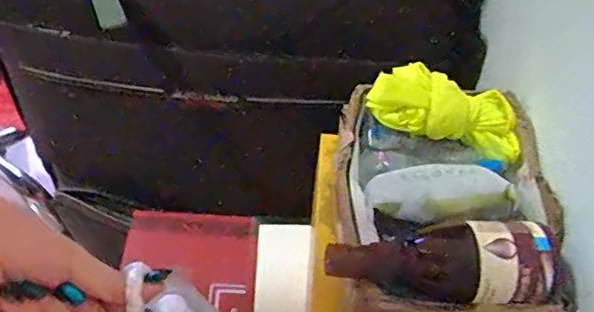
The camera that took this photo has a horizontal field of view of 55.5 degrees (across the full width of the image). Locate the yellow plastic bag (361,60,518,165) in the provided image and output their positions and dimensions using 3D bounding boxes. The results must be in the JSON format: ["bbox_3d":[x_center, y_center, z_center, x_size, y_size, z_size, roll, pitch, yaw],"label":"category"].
[{"bbox_3d":[0.107,-0.031,0.405,0.111,0.036,0.033,19,49,-7],"label":"yellow plastic bag"}]

